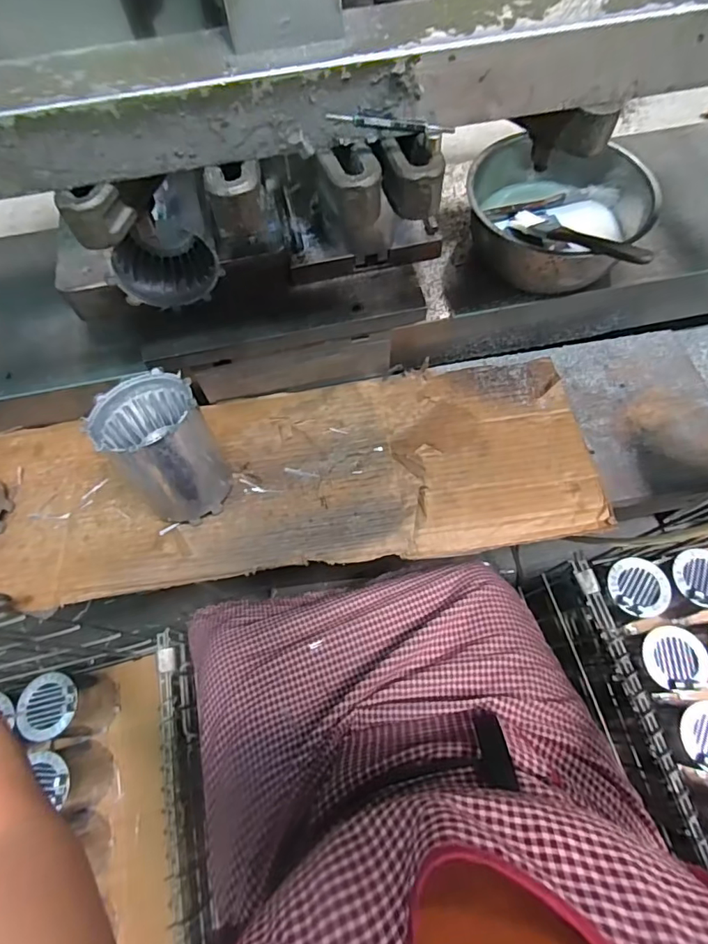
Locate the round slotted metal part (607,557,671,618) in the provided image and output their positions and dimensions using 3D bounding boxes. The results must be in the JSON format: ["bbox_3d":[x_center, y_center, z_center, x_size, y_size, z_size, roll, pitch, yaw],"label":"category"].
[{"bbox_3d":[0.433,0.173,0.746,0.086,0.017,0.087,-1,66,2],"label":"round slotted metal part"}]

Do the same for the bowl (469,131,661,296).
[{"bbox_3d":[0.224,-0.284,0.542,0.185,0.099,0.177,-1,66,2],"label":"bowl"}]

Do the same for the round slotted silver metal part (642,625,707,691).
[{"bbox_3d":[0.447,0.258,0.686,0.080,0.009,0.080,-7,64,14],"label":"round slotted silver metal part"}]

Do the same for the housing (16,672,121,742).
[{"bbox_3d":[-0.434,0.357,0.759,0.095,0.128,0.087,-1,66,2],"label":"housing"}]

